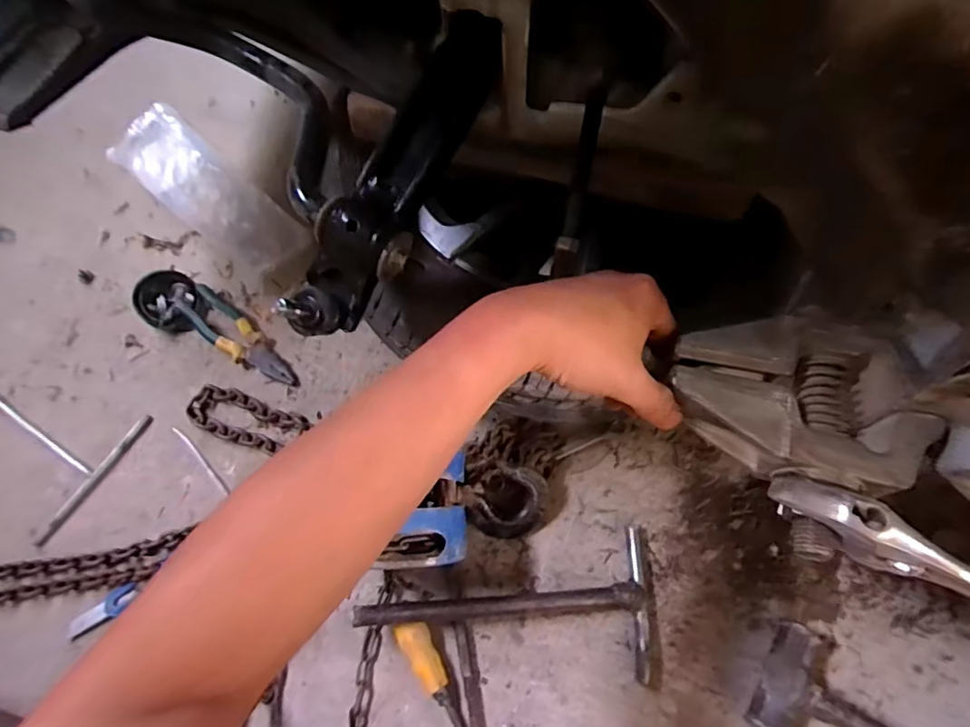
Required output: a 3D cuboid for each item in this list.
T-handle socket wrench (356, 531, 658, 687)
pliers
[{"bbox_3d":[0.025,0.259,0.578,0.316,0.057,0.150,-2,69,2],"label":"T-handle socket wrench"},{"bbox_3d":[-0.329,-0.033,0.720,0.213,0.034,0.052,35,74,15],"label":"pliers"}]

